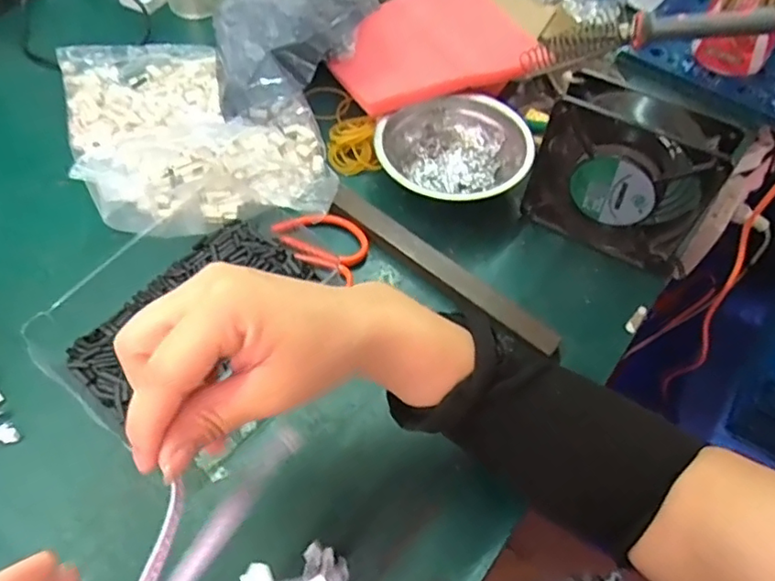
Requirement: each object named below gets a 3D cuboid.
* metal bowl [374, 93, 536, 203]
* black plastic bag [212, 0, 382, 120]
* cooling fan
[{"bbox_3d":[0.053,-0.121,0.503,0.124,0.038,0.103,-3,58,-5],"label":"metal bowl"},{"bbox_3d":[-0.094,-0.261,0.546,0.133,0.091,0.194,-9,59,-9],"label":"black plastic bag"},{"bbox_3d":[0.178,-0.087,0.441,0.125,0.120,0.056,28,60,14],"label":"cooling fan"}]

